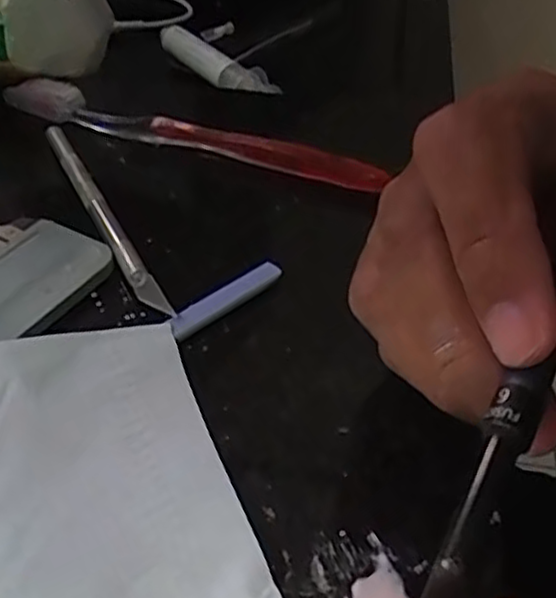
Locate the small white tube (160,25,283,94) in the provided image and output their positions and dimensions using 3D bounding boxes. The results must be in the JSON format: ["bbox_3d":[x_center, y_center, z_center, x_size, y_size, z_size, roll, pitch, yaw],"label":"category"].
[{"bbox_3d":[-0.036,-0.134,0.408,0.016,0.013,0.105,-28,48,-29],"label":"small white tube"}]

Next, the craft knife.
[{"bbox_3d":[-0.068,-0.036,0.275,0.009,0.005,0.126,-19,45,-22],"label":"craft knife"}]

